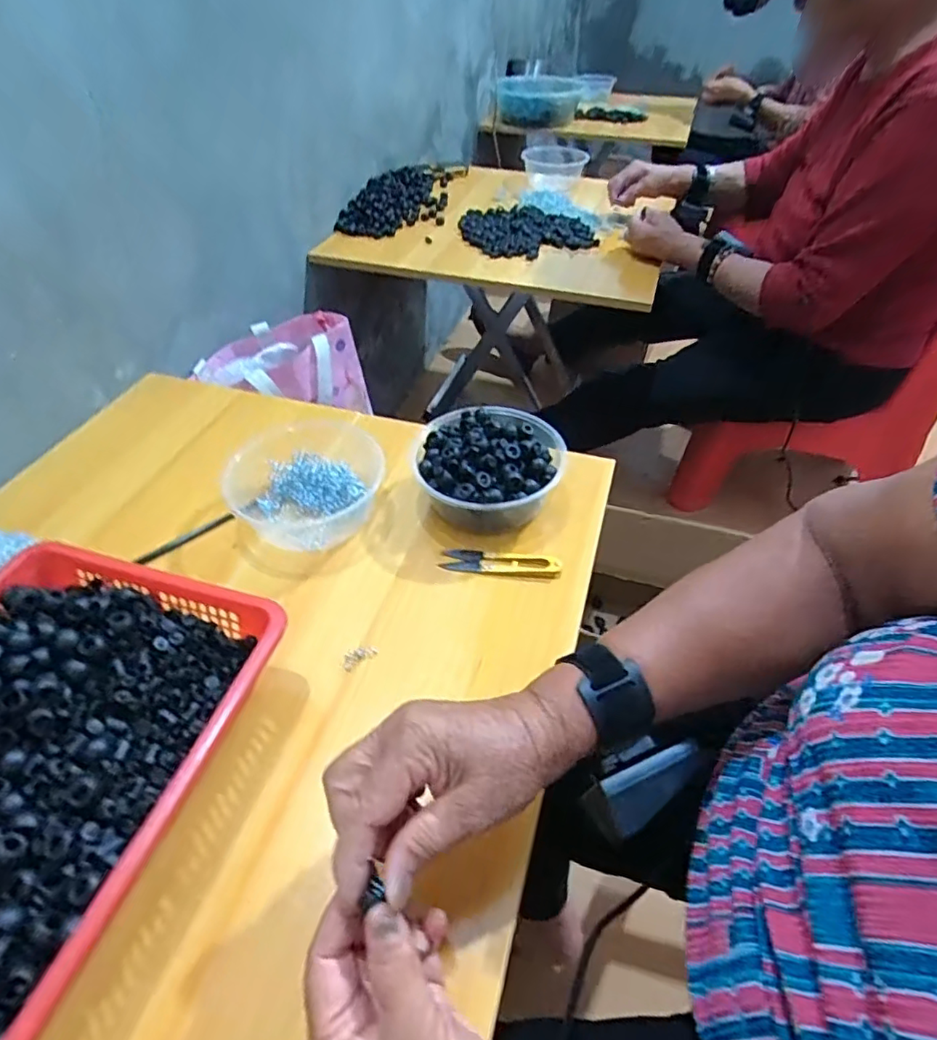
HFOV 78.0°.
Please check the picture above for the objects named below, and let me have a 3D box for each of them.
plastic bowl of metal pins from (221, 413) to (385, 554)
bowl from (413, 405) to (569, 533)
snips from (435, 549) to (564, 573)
[{"bbox_3d":[-0.158,-0.038,0.558,0.150,0.058,0.130,-14,48,-14],"label":"plastic bowl of metal pins"},{"bbox_3d":[0.018,-0.047,0.552,0.133,0.063,0.139,0,46,0],"label":"bowl"},{"bbox_3d":[0.028,0.035,0.515,0.105,0.012,0.027,4,46,3],"label":"snips"}]

